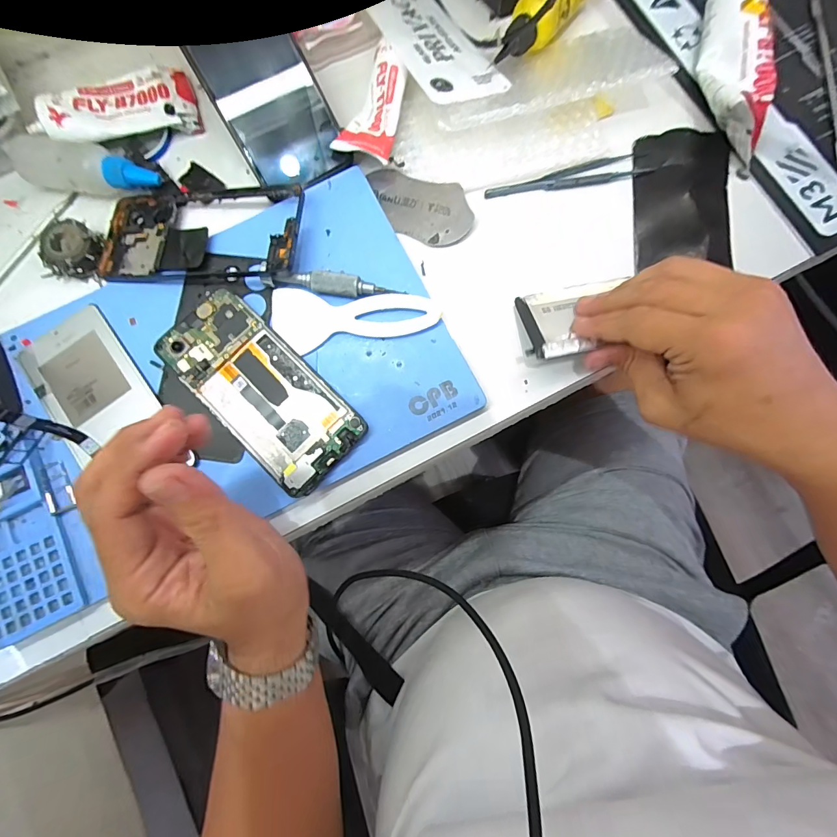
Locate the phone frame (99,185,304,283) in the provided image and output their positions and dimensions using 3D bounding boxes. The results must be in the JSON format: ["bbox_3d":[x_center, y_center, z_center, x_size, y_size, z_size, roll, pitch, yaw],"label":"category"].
[{"bbox_3d":[-0.169,-0.144,0.319,0.165,0.012,0.078,1,76,11],"label":"phone frame"}]

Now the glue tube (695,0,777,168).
[{"bbox_3d":[0.252,-0.285,0.322,0.046,0.037,0.153,3,82,3],"label":"glue tube"}]

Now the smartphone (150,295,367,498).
[{"bbox_3d":[-0.115,-0.022,0.294,0.159,0.010,0.070,44,84,8],"label":"smartphone"}]

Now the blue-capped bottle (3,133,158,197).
[{"bbox_3d":[-0.264,-0.199,0.321,0.112,0.037,0.032,11,82,4],"label":"blue-capped bottle"}]

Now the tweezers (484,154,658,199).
[{"bbox_3d":[0.121,-0.192,0.324,0.132,0.004,0.019,-15,81,0],"label":"tweezers"}]

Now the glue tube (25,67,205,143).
[{"bbox_3d":[-0.248,-0.258,0.336,0.118,0.030,0.060,-18,81,-1],"label":"glue tube"}]

